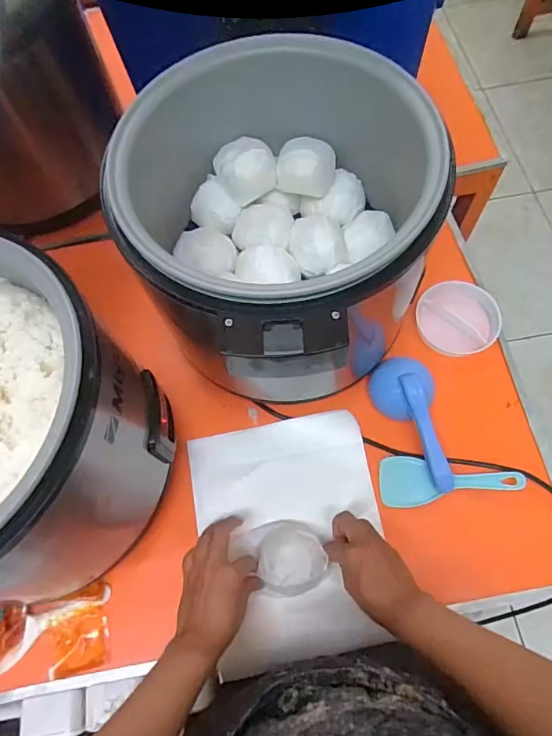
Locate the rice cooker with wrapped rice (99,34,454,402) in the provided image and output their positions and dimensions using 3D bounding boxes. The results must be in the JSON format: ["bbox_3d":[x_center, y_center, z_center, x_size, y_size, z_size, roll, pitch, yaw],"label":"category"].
[{"bbox_3d":[0.000,-0.155,0.607,0.351,0.292,0.311,41,75,17],"label":"rice cooker with wrapped rice"}]

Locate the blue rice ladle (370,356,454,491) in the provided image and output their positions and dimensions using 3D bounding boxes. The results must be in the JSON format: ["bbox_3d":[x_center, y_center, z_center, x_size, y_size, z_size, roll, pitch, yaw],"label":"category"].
[{"bbox_3d":[0.191,0.077,0.663,0.094,0.050,0.181,-3,67,2],"label":"blue rice ladle"}]

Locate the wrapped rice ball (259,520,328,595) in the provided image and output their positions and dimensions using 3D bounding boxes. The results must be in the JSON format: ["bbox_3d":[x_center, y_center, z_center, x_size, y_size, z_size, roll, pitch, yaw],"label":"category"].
[{"bbox_3d":[0.021,0.248,0.614,0.084,0.038,0.088,-2,67,2],"label":"wrapped rice ball"}]

